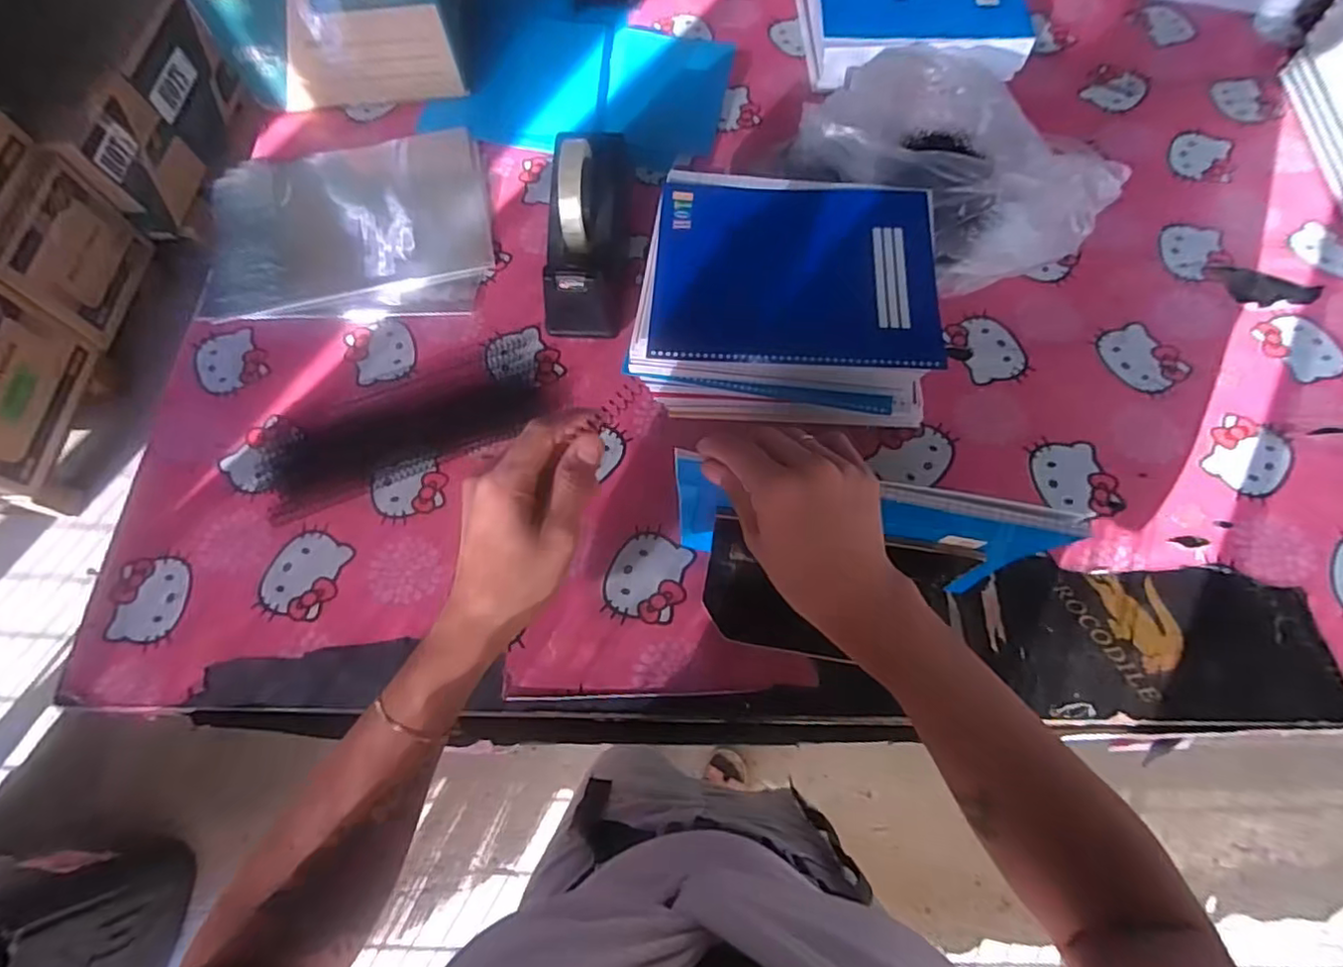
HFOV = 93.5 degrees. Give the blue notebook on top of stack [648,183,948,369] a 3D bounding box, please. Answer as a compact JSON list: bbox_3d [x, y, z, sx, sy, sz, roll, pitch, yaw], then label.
[{"bbox_3d":[0.112,-0.194,0.579,0.248,0.025,0.185,3,74,7],"label":"blue notebook on top of stack"}]

